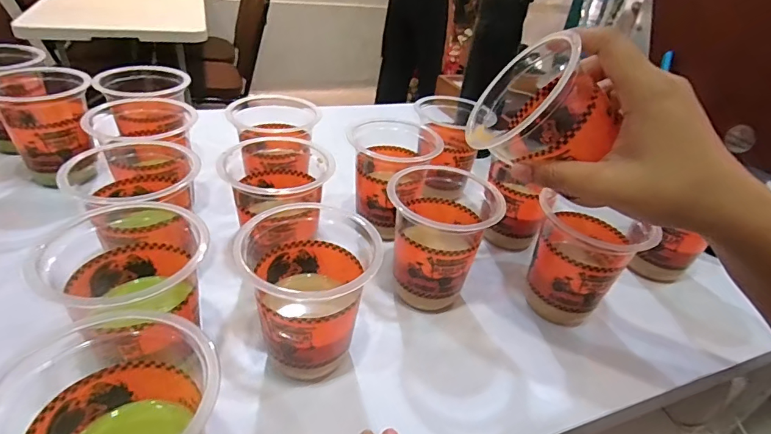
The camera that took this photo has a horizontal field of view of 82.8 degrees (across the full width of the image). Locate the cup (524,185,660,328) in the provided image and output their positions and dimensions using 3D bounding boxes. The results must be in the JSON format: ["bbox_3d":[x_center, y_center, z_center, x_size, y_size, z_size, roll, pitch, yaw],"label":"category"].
[{"bbox_3d":[0.161,0.043,0.381,0.077,0.088,0.079,31,41,29],"label":"cup"}]

